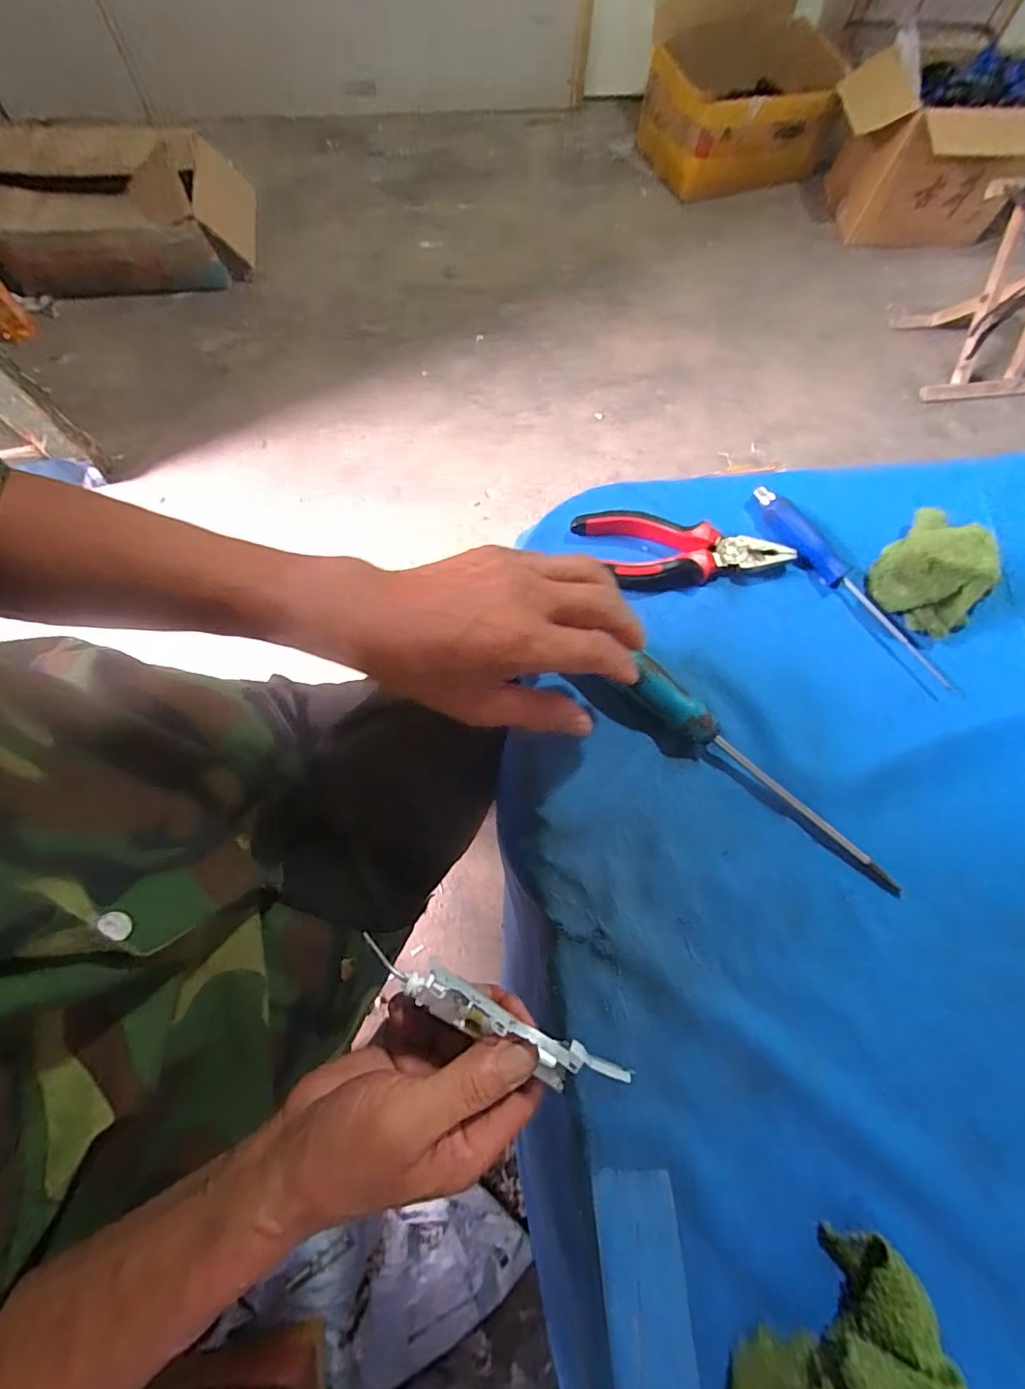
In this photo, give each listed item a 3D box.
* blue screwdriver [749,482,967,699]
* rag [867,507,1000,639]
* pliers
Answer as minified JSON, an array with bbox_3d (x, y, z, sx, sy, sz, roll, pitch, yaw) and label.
[{"bbox_3d":[0.245,-0.078,0.384,0.023,0.018,0.195,-34,77,-12],"label":"blue screwdriver"},{"bbox_3d":[0.300,-0.082,0.369,0.077,0.052,0.060,39,75,9],"label":"rag"},{"bbox_3d":[0.123,-0.103,0.385,0.151,0.025,0.054,2,73,-2],"label":"pliers"}]

